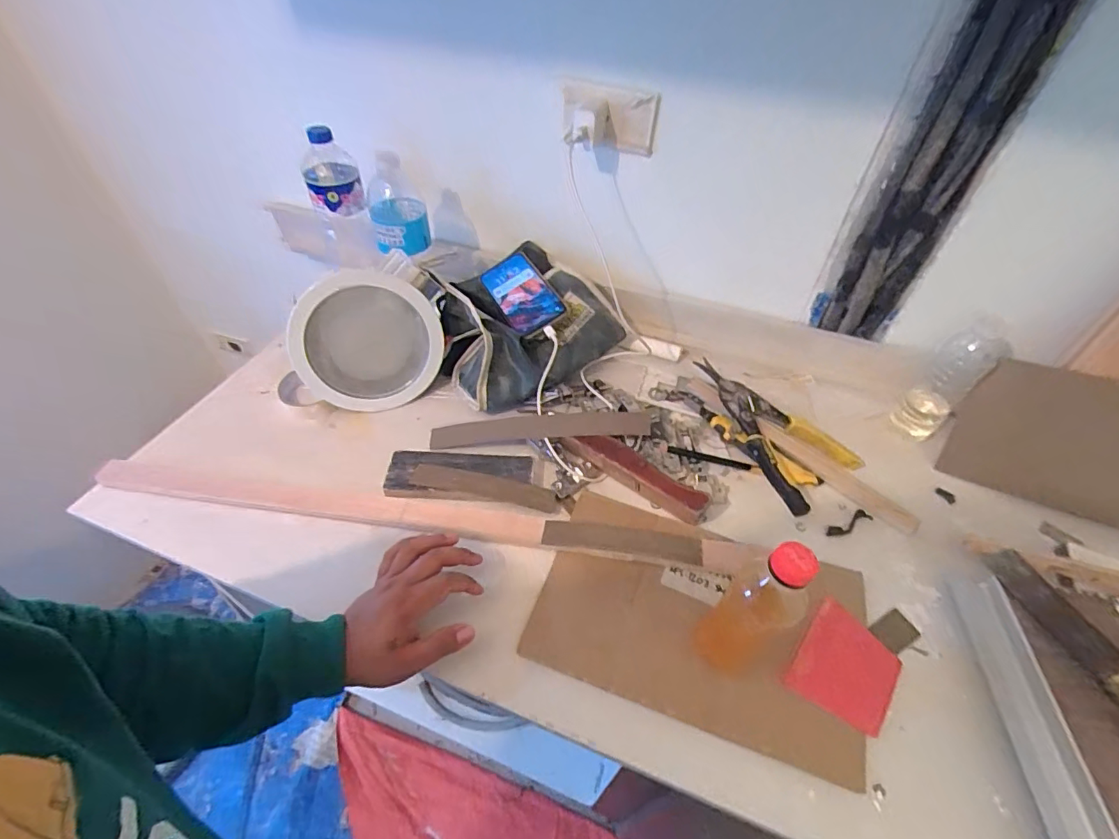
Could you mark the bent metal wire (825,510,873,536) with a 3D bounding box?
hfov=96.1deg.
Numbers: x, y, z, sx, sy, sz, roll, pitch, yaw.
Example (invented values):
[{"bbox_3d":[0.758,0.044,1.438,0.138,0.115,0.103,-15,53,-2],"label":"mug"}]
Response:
[{"bbox_3d":[0.335,0.123,0.584,0.062,0.006,0.016,-18,51,-17],"label":"bent metal wire"}]

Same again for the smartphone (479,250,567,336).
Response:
[{"bbox_3d":[-0.056,-0.180,0.720,0.077,0.010,0.163,-34,53,4],"label":"smartphone"}]

